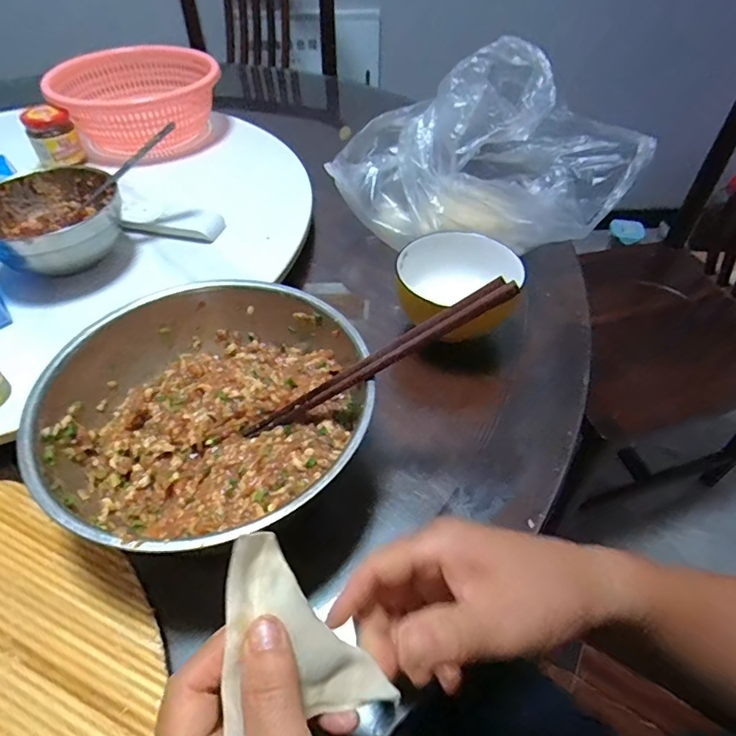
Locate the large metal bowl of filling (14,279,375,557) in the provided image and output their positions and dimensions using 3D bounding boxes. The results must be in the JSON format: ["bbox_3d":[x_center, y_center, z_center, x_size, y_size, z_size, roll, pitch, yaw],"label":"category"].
[{"bbox_3d":[-0.112,0.033,0.366,0.214,0.073,0.220,0,48,0],"label":"large metal bowl of filling"}]

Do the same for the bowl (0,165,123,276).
[{"bbox_3d":[-0.318,-0.147,0.506,0.116,0.054,0.129,35,56,27],"label":"bowl"}]

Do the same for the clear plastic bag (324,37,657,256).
[{"bbox_3d":[0.144,-0.239,0.558,0.324,0.187,0.200,-20,51,-18],"label":"clear plastic bag"}]

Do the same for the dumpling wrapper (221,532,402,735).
[{"bbox_3d":[-0.036,0.125,0.217,0.098,0.007,0.058,49,58,-3],"label":"dumpling wrapper"}]

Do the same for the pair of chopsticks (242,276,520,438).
[{"bbox_3d":[0.000,-0.001,0.344,0.217,0.012,0.021,-30,44,21],"label":"pair of chopsticks"}]

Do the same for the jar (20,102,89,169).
[{"bbox_3d":[-0.401,-0.298,0.646,0.056,0.062,0.051,0,48,0],"label":"jar"}]

